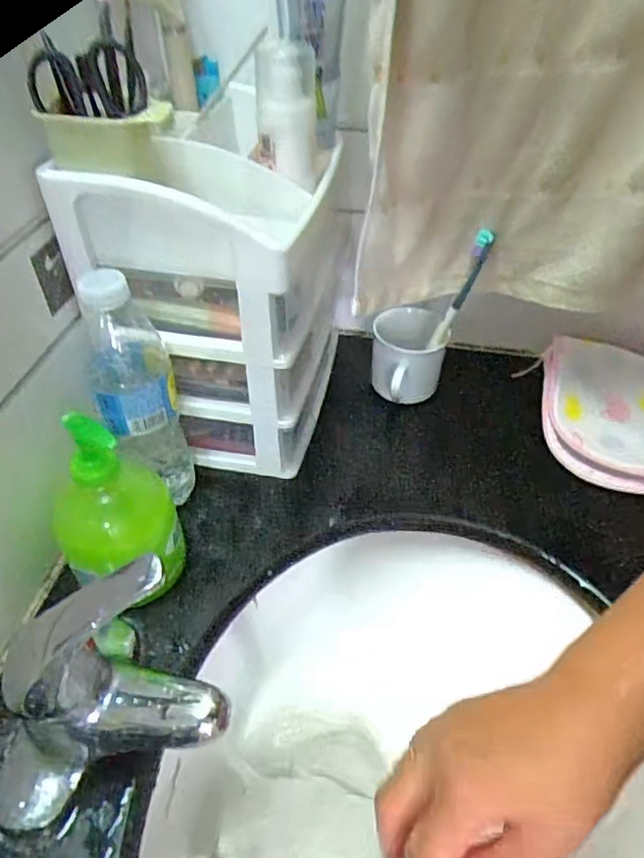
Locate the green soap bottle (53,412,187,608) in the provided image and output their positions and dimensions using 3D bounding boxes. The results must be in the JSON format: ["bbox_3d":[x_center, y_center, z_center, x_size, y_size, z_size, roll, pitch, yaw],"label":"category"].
[{"bbox_3d":[-0.144,0.062,0.399,0.082,0.159,0.067,-17,48,-17],"label":"green soap bottle"}]

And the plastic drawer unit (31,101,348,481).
[{"bbox_3d":[-0.085,-0.104,0.495,0.170,0.275,0.151,15,47,14],"label":"plastic drawer unit"}]

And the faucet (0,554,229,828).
[{"bbox_3d":[-0.130,0.153,0.322,0.133,0.151,0.068,-13,47,-13],"label":"faucet"}]

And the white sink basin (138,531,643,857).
[{"bbox_3d":[0.058,0.277,0.417,0.381,0.143,0.441,-9,46,-9],"label":"white sink basin"}]

